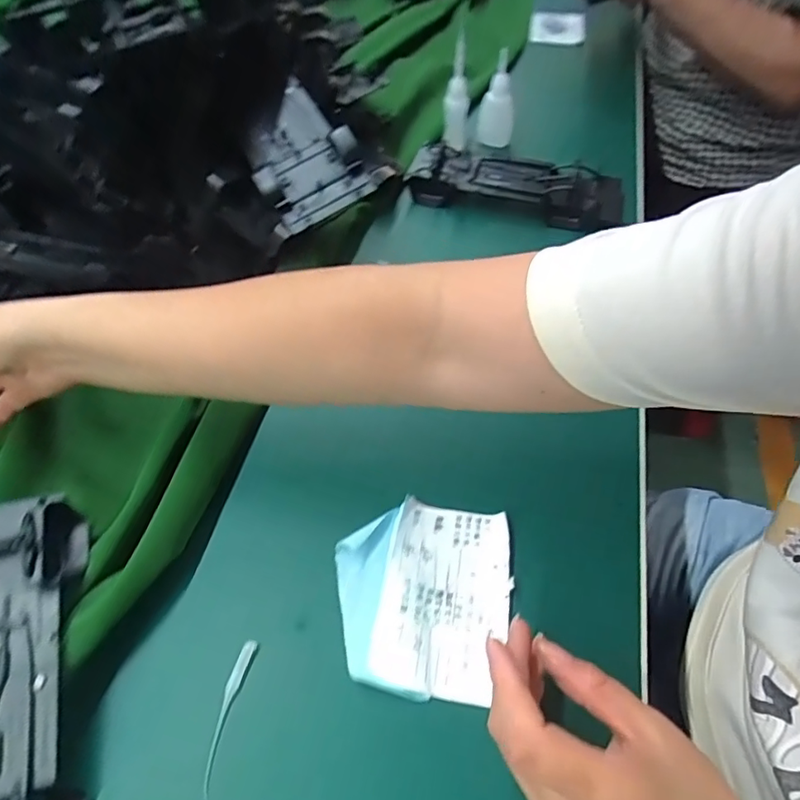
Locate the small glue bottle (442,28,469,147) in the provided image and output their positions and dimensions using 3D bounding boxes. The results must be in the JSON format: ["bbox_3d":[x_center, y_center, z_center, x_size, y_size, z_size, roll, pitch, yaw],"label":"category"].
[{"bbox_3d":[0.057,-0.305,0.542,0.024,0.091,0.040,6,53,5],"label":"small glue bottle"}]

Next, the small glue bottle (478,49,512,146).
[{"bbox_3d":[0.100,-0.303,0.555,0.036,0.088,0.032,6,53,5],"label":"small glue bottle"}]

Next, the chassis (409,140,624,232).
[{"bbox_3d":[0.109,-0.206,0.516,0.195,0.030,0.078,14,54,11],"label":"chassis"}]

